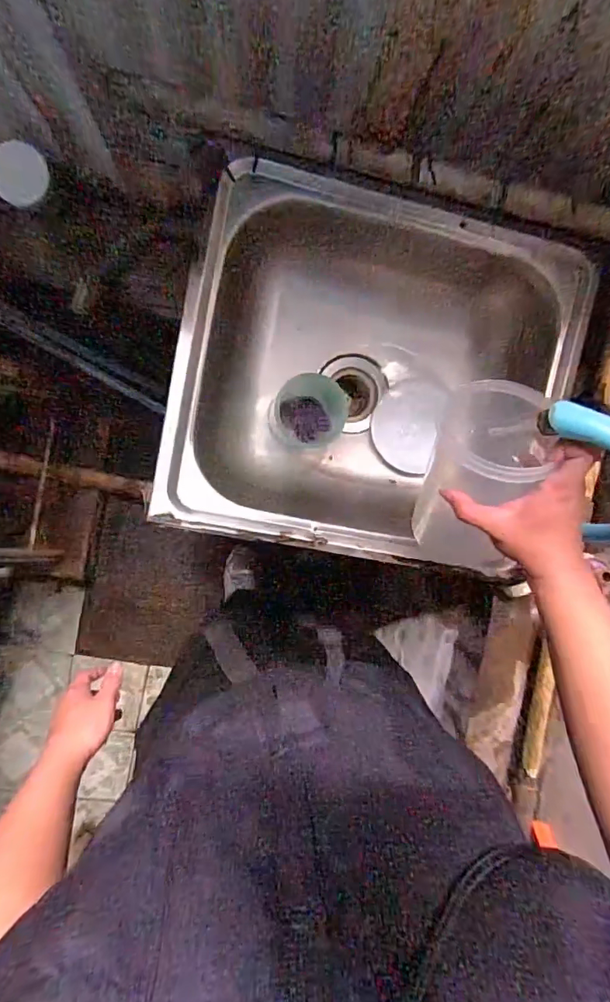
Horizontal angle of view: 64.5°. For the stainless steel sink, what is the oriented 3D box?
[{"bbox_3d":[0.090,-0.148,0.672,0.493,0.161,0.439,13,92,-6],"label":"stainless steel sink"}]

